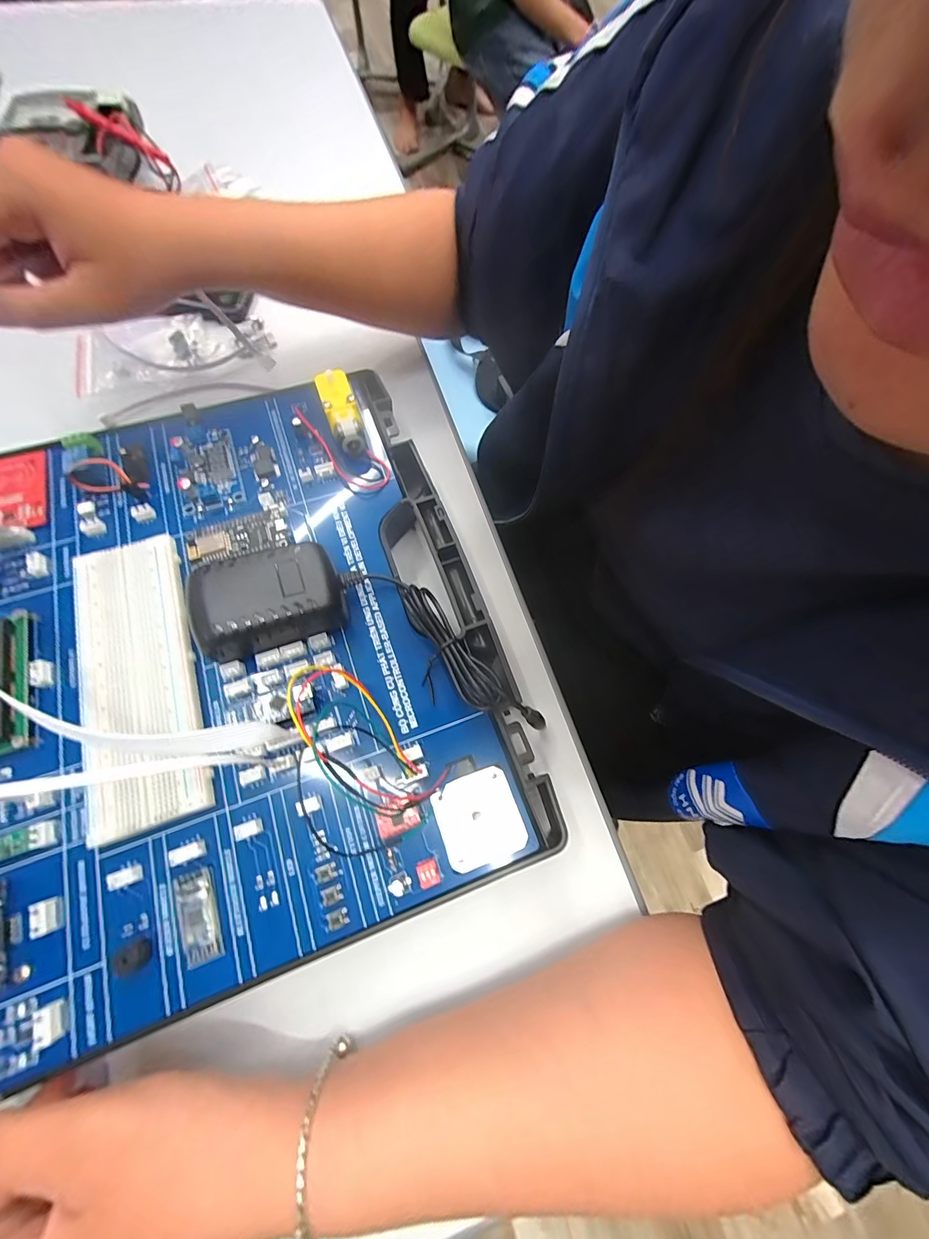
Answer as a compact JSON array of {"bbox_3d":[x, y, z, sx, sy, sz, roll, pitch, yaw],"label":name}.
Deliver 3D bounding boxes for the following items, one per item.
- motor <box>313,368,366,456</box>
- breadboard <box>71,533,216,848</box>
[{"bbox_3d":[-0.085,-0.144,0.288,0.022,0.015,0.059,-19,84,-9],"label":"motor"},{"bbox_3d":[-0.180,0.029,0.228,0.059,0.009,0.162,-20,71,-9],"label":"breadboard"}]

